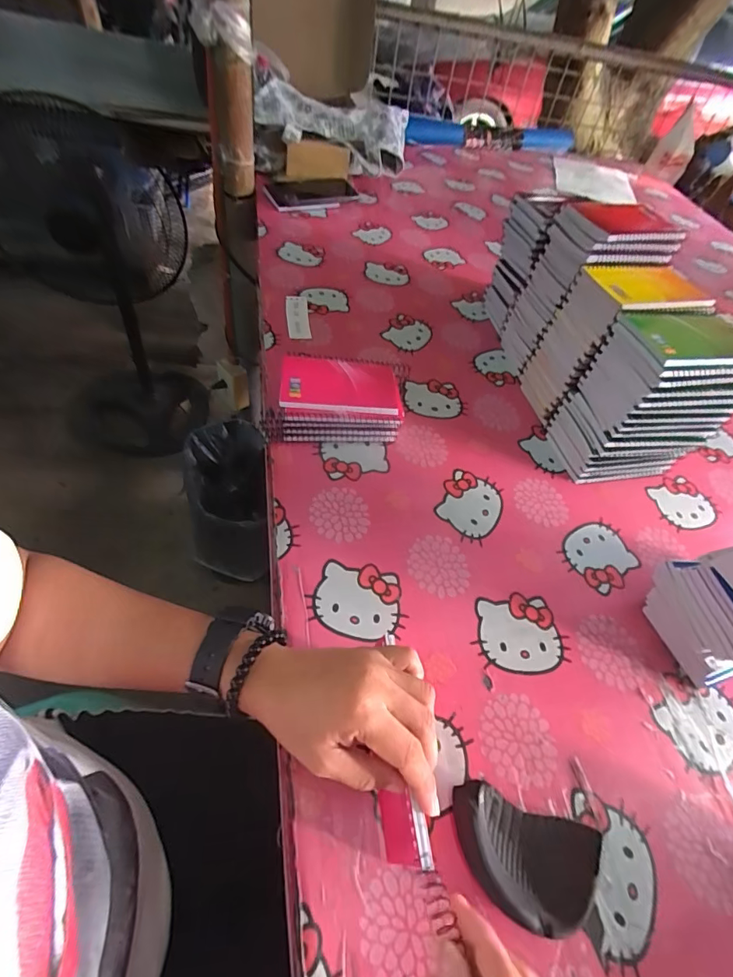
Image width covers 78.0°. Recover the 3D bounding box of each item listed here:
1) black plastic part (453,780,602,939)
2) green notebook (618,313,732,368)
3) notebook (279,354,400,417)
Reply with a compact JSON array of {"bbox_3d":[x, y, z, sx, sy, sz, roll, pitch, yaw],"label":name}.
[{"bbox_3d":[0.104,0.253,0.310,0.094,0.025,0.065,21,52,5],"label":"black plastic part"},{"bbox_3d":[0.336,-0.156,0.462,0.123,0.009,0.085,-4,54,-14],"label":"green notebook"},{"bbox_3d":[-0.030,-0.122,0.520,0.130,0.016,0.084,4,53,-8],"label":"notebook"}]

